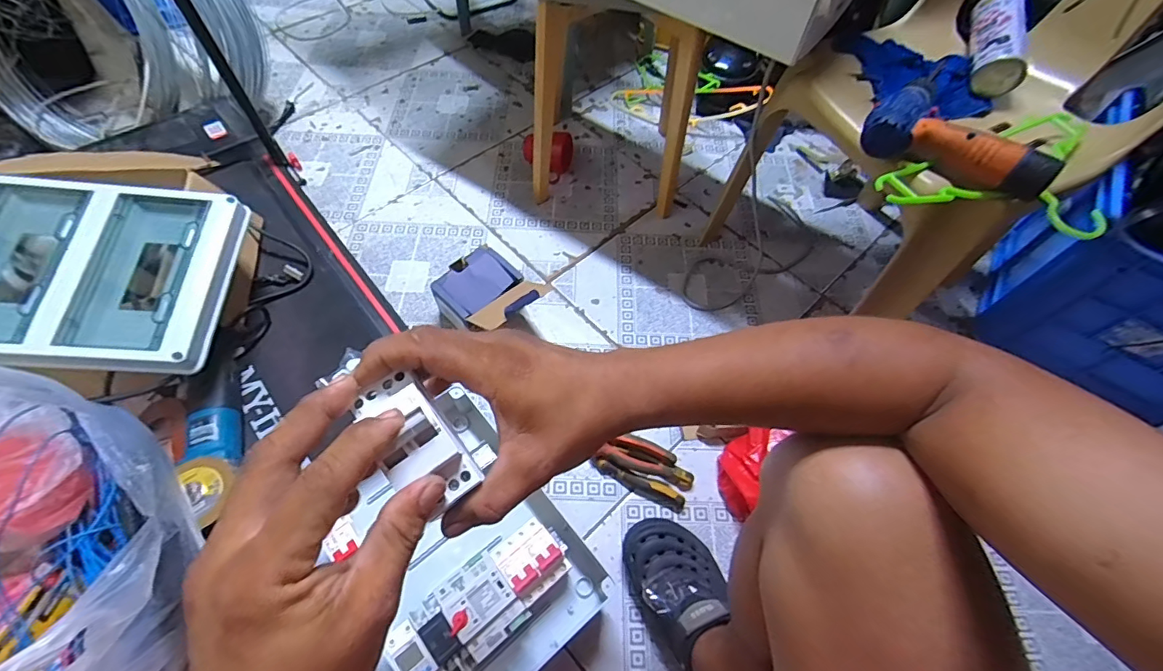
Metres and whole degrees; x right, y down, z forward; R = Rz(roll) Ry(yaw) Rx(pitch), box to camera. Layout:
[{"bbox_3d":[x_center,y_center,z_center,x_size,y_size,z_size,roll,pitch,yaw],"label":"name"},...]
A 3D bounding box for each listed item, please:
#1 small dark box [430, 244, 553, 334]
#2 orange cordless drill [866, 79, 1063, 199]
[{"bbox_3d":[-0.164,-0.069,0.877,0.137,0.152,0.196,-36,67,-22],"label":"small dark box"},{"bbox_3d":[0.443,-0.230,0.576,0.198,0.056,0.127,35,63,17],"label":"orange cordless drill"}]

